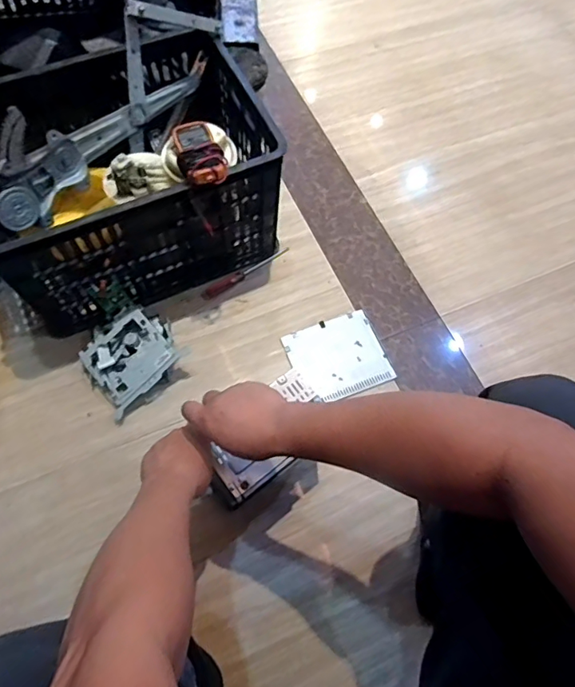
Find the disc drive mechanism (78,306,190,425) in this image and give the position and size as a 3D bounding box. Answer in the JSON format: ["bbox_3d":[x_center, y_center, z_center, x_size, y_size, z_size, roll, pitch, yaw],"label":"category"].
[{"bbox_3d":[-0.279,0.021,0.885,0.173,0.065,0.152,-39,71,-19],"label":"disc drive mechanism"}]

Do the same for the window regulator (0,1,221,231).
[{"bbox_3d":[-0.298,-0.378,0.796,0.057,0.182,0.506,33,69,11],"label":"window regulator"}]

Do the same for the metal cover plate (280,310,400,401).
[{"bbox_3d":[0.098,0.026,0.939,0.174,0.015,0.153,-20,66,-11],"label":"metal cover plate"}]

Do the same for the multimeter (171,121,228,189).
[{"bbox_3d":[-0.136,-0.293,0.760,0.070,0.042,0.131,-18,56,-1],"label":"multimeter"}]

